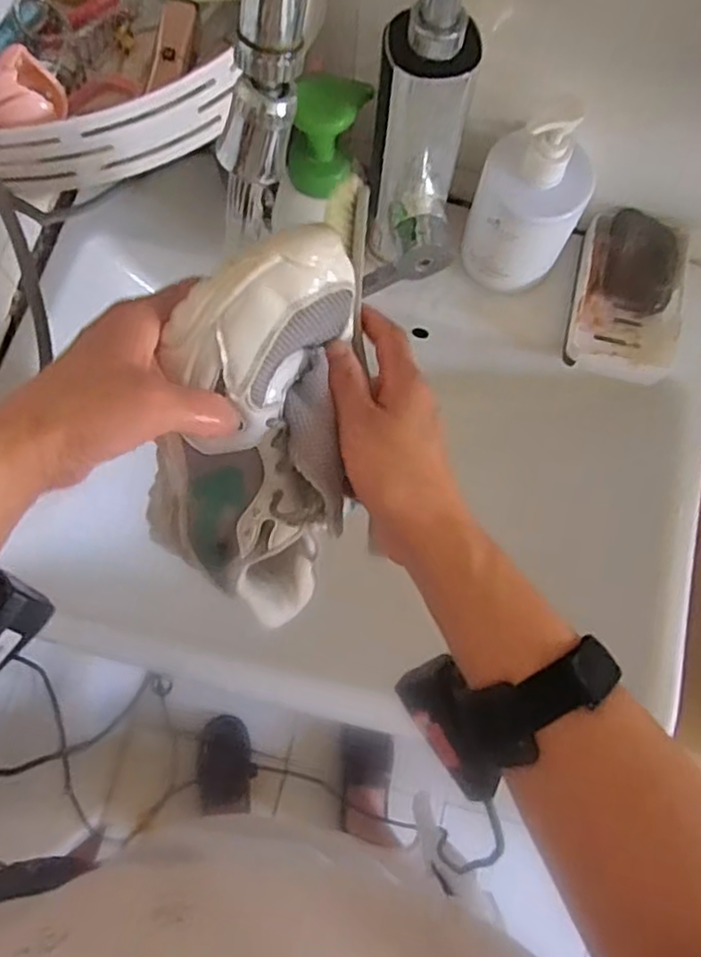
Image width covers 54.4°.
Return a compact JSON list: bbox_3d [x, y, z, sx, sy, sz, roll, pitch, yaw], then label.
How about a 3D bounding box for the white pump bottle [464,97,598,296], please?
[{"bbox_3d":[0.134,-0.205,0.518,0.083,0.126,0.068,22,76,4],"label":"white pump bottle"}]

